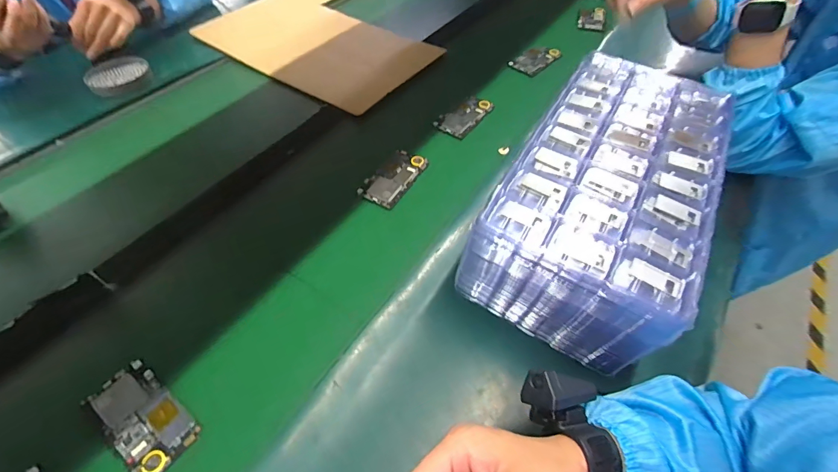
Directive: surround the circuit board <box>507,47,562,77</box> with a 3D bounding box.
[{"bbox_3d":[0.258,-0.386,0.866,0.123,0.013,0.071,-36,62,-25],"label":"circuit board"}]

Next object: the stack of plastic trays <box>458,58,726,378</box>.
[{"bbox_3d":[0.234,-0.050,0.515,0.201,0.160,0.383,28,58,16],"label":"stack of plastic trays"}]

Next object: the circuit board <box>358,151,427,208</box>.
[{"bbox_3d":[-0.039,-0.097,0.628,0.060,0.008,0.122,28,58,16],"label":"circuit board"}]

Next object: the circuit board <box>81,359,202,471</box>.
[{"bbox_3d":[-0.287,0.187,0.408,0.122,0.004,0.062,32,58,21],"label":"circuit board"}]

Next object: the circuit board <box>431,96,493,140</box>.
[{"bbox_3d":[0.084,-0.227,0.732,0.066,0.009,0.124,33,59,19],"label":"circuit board"}]

